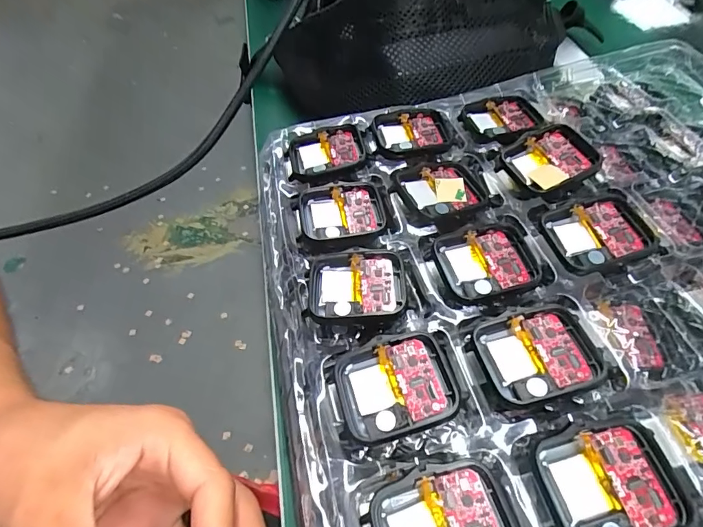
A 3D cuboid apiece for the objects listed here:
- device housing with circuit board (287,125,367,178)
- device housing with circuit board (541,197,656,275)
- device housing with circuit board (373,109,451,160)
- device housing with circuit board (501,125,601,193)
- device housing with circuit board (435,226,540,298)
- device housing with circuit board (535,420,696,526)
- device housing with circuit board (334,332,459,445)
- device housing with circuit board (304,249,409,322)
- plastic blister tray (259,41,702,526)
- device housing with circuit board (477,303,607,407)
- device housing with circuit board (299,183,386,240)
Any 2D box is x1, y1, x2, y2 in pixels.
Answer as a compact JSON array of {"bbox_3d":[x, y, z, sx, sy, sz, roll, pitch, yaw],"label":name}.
[{"bbox_3d":[-0.014,-0.065,0.249,0.042,0.008,0.036,-11,53,-5],"label":"device housing with circuit board"},{"bbox_3d":[0.115,-0.014,0.204,0.045,0.007,0.036,-11,53,-5],"label":"device housing with circuit board"},{"bbox_3d":[0.037,-0.076,0.255,0.044,0.006,0.038,-7,53,-2],"label":"device housing with circuit board"},{"bbox_3d":[0.107,-0.055,0.232,0.040,0.009,0.036,-25,57,1],"label":"device housing with circuit board"},{"bbox_3d":[0.063,-0.001,0.200,0.045,0.005,0.037,-12,53,-6],"label":"device housing with circuit board"},{"bbox_3d":[0.086,0.073,0.142,0.045,0.007,0.038,-8,51,-3],"label":"device housing with circuit board"},{"bbox_3d":[0.017,0.048,0.168,0.044,0.011,0.036,-12,51,-5],"label":"device housing with circuit board"},{"bbox_3d":[0.002,0.010,0.195,0.044,0.004,0.036,0,53,3],"label":"device housing with circuit board"},{"bbox_3d":[0.109,-0.006,0.204,0.297,0.022,0.256,-12,53,-6],"label":"plastic blister tray"},{"bbox_3d":[0.075,0.035,0.170,0.046,0.004,0.036,-10,53,-4],"label":"device housing with circuit board"},{"bbox_3d":[-0.005,-0.026,0.226,0.043,0.009,0.035,-9,53,-4],"label":"device housing with circuit board"}]

